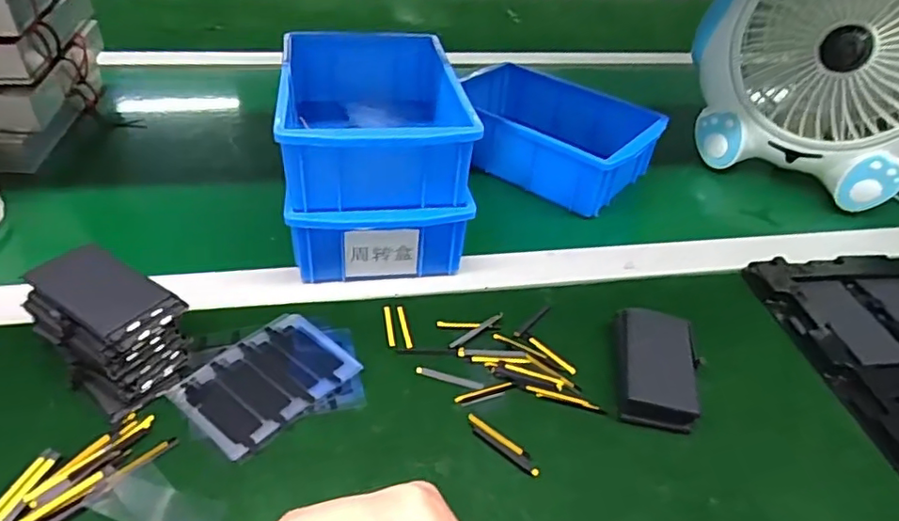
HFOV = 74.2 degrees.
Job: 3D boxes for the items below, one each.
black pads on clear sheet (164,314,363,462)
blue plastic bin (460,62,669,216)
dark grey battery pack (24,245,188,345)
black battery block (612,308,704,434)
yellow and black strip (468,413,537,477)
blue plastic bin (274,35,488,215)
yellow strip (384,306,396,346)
[{"bbox_3d":[-0.114,0.073,0.374,0.071,0.006,0.094,32,45,28],"label":"black pads on clear sheet"},{"bbox_3d":[0.097,-0.129,0.601,0.198,0.059,0.137,28,43,25],"label":"blue plastic bin"},{"bbox_3d":[-0.203,0.018,0.348,0.088,0.005,0.044,25,43,22],"label":"dark grey battery pack"},{"bbox_3d":[0.139,0.072,0.396,0.052,0.023,0.089,10,38,4],"label":"black battery block"},{"bbox_3d":[0.031,0.108,0.351,0.053,0.004,0.011,33,45,29],"label":"yellow and black strip"},{"bbox_3d":[-0.061,-0.116,0.468,0.127,0.060,0.201,-3,40,-10],"label":"blue plastic bin"},{"bbox_3d":[-0.042,0.045,0.416,0.005,0.004,0.039,-2,39,-11],"label":"yellow strip"}]

